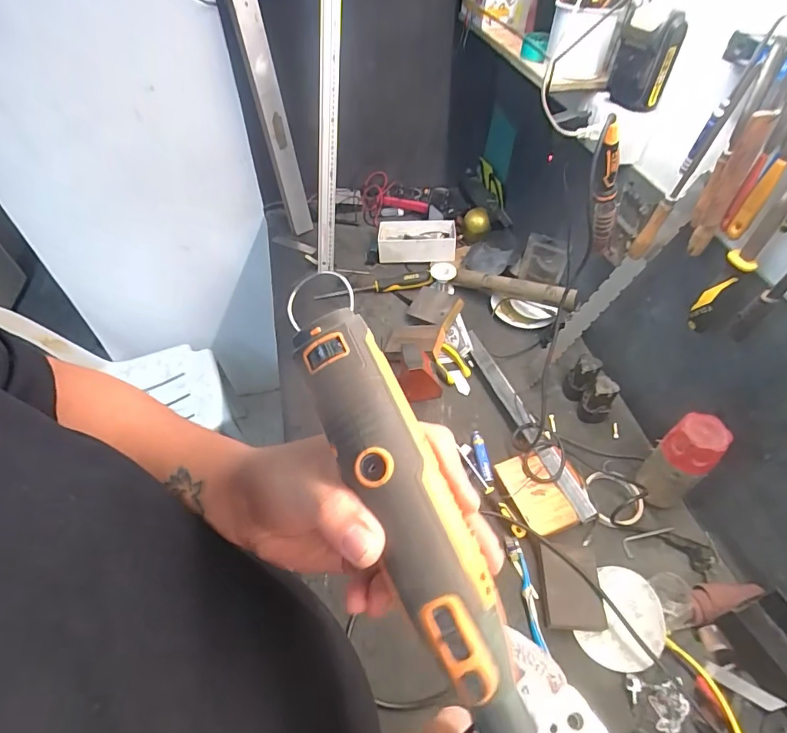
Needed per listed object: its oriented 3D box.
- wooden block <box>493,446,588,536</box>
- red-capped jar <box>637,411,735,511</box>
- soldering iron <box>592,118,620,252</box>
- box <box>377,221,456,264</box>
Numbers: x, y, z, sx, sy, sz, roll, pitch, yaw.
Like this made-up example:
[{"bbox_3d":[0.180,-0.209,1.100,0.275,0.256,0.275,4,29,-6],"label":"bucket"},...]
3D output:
[{"bbox_3d":[0.233,0.184,0.682,0.120,0.013,0.119,-14,52,-11],"label":"wooden block"},{"bbox_3d":[0.400,0.136,0.636,0.057,0.157,0.067,-32,57,-23],"label":"red-capped jar"},{"bbox_3d":[0.295,-0.241,0.636,0.034,0.244,0.024,-45,59,-2],"label":"soldering iron"},{"bbox_3d":[0.054,-0.293,1.066,0.180,0.053,0.106,3,51,4],"label":"box"}]

